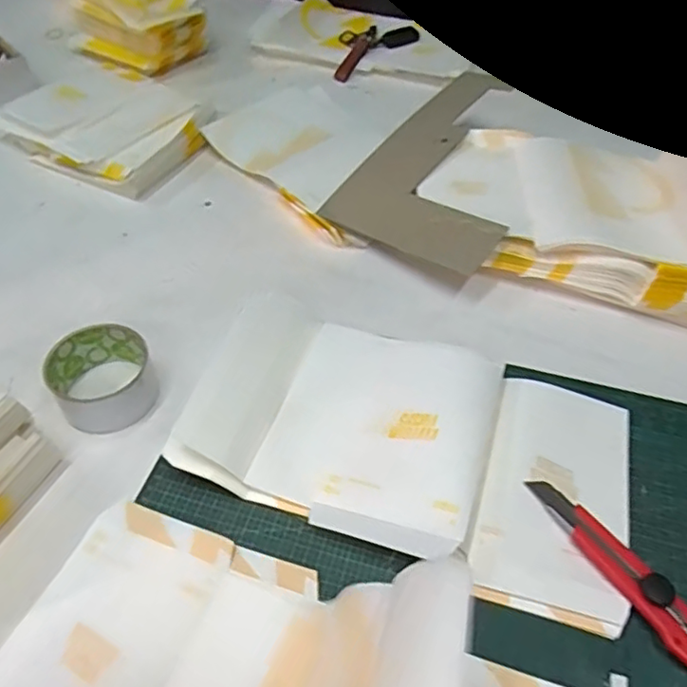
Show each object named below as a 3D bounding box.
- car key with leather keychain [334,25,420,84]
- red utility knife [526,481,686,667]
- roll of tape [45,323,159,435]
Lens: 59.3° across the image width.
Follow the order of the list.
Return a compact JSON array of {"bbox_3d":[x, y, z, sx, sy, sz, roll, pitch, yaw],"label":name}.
[{"bbox_3d":[0.040,-0.481,0.982,0.191,0.028,0.081,-35,58,-28],"label":"car key with leather keychain"},{"bbox_3d":[0.196,0.159,0.418,0.034,0.018,0.164,-27,54,-24],"label":"red utility knife"},{"bbox_3d":[-0.201,0.030,0.511,0.079,0.047,0.076,1,47,-1],"label":"roll of tape"}]

